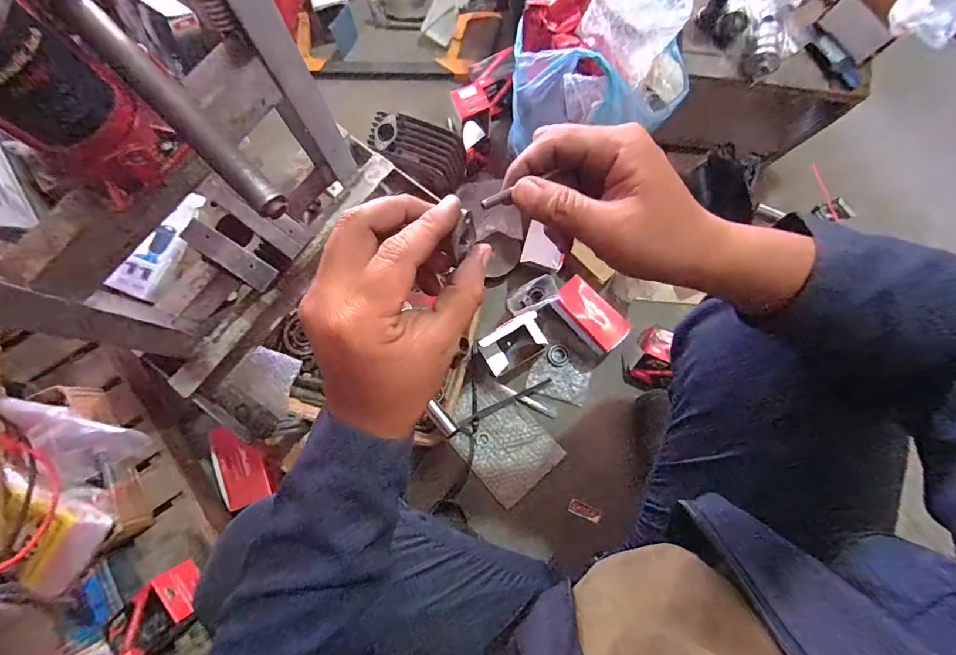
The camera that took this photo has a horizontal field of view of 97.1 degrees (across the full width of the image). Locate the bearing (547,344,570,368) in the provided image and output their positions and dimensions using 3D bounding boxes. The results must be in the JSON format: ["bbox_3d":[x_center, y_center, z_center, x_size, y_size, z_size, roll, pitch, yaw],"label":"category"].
[{"bbox_3d":[0.139,0.049,0.731,0.037,0.009,0.039,0,79,-1],"label":"bearing"}]

